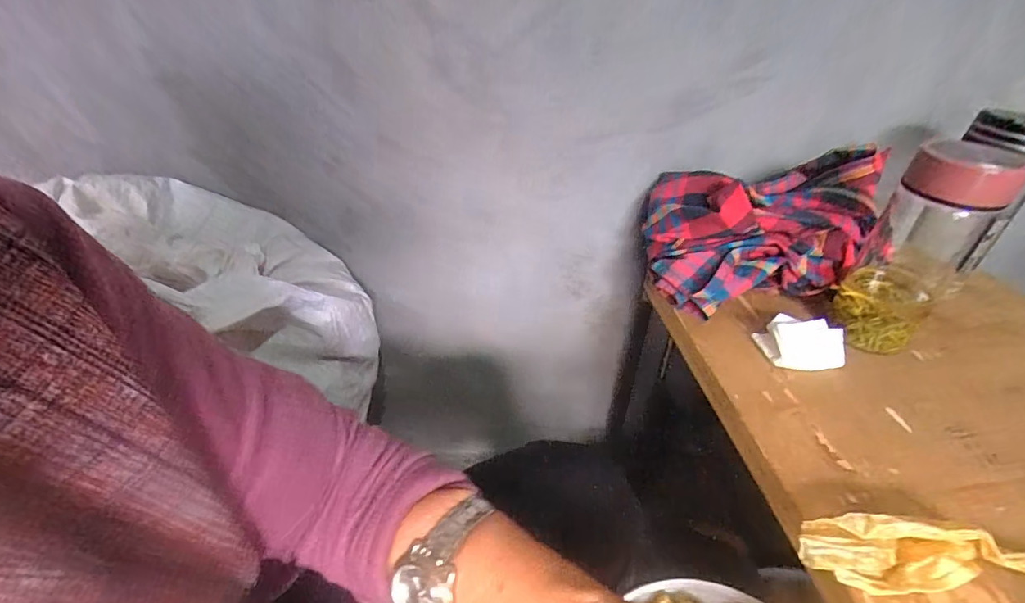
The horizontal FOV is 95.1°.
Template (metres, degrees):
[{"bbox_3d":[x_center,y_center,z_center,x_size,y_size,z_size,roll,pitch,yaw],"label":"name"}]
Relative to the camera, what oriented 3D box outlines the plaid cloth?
[{"bbox_3d":[0.276,-0.073,0.508,0.244,0.116,0.158,-2,38,-3],"label":"plaid cloth"}]

